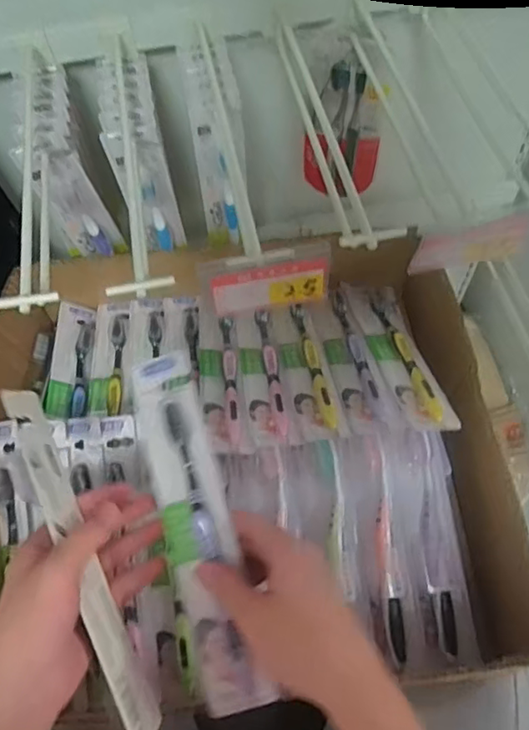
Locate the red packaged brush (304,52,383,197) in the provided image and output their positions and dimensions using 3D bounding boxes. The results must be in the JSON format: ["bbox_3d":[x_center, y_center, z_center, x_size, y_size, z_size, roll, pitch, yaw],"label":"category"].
[{"bbox_3d":[0.081,-0.241,0.618,0.076,0.158,0.020,1,62,4],"label":"red packaged brush"}]

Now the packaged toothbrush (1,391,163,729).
[{"bbox_3d":[-0.116,0.123,0.384,0.017,0.043,0.228,-23,82,-9],"label":"packaged toothbrush"}]

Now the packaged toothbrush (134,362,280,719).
[{"bbox_3d":[-0.044,0.101,0.397,0.045,0.017,0.228,-13,74,-4],"label":"packaged toothbrush"}]

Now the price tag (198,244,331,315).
[{"bbox_3d":[0.002,-0.051,0.364,0.074,0.042,0.007,-9,53,-3],"label":"price tag"}]

